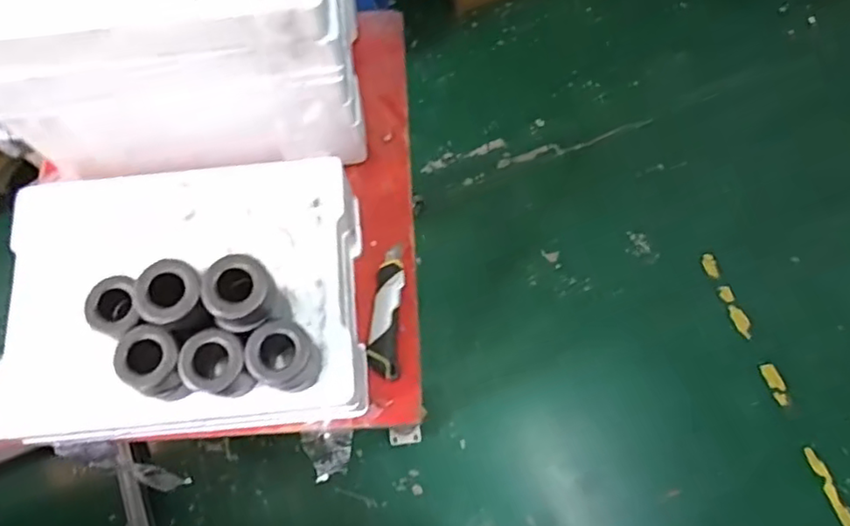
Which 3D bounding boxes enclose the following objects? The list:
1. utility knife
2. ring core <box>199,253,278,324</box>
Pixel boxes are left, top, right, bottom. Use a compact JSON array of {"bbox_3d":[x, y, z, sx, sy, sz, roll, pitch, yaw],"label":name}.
[{"bbox_3d":[-0.047,0.058,0.762,0.037,0.014,0.167,3,70,2],"label":"utility knife"},{"bbox_3d":[-0.174,0.024,0.574,0.061,0.034,0.063,0,70,1],"label":"ring core"}]

